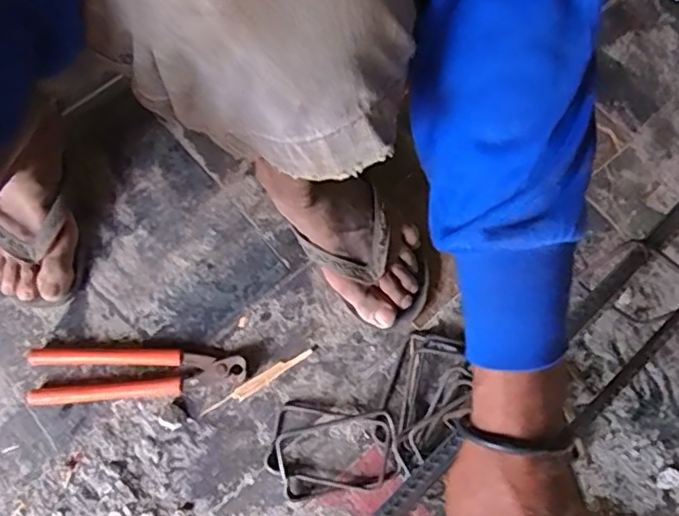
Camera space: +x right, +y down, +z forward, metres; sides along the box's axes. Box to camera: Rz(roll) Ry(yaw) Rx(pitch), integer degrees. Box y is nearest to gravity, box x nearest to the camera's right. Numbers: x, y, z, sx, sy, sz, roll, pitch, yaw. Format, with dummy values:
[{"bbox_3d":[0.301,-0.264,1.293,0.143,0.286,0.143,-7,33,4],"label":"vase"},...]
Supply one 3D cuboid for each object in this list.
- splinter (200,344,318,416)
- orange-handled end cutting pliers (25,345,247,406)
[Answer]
[{"bbox_3d":[-0.082,0.127,0.631,0.132,0.007,0.014,-33,78,-8],"label":"splinter"},{"bbox_3d":[-0.207,0.115,0.621,0.221,0.024,0.055,-3,76,-1],"label":"orange-handled end cutting pliers"}]

